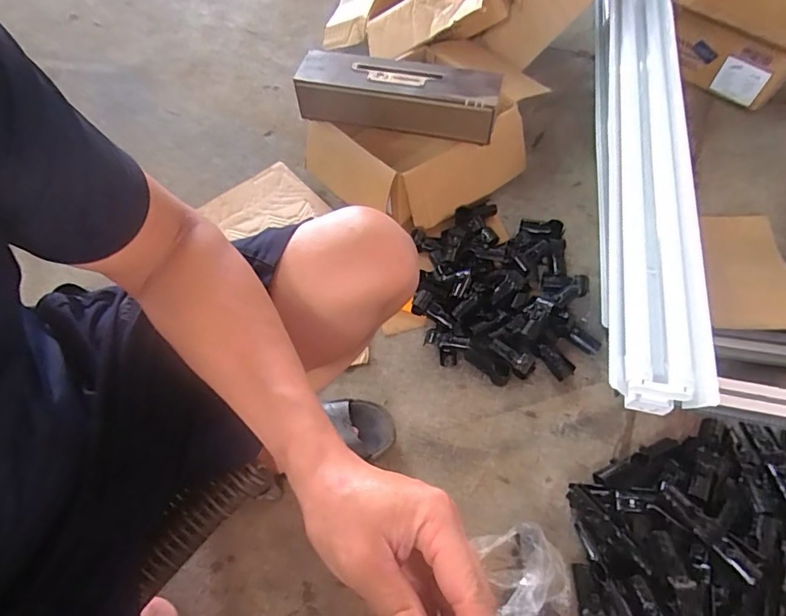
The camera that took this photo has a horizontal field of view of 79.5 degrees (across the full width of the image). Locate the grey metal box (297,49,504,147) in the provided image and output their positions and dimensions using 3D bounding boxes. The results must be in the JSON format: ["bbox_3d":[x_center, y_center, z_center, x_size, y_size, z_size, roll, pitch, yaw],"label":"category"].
[{"bbox_3d":[0.006,-0.400,0.881,0.378,0.086,0.112,14,59,10],"label":"grey metal box"}]

